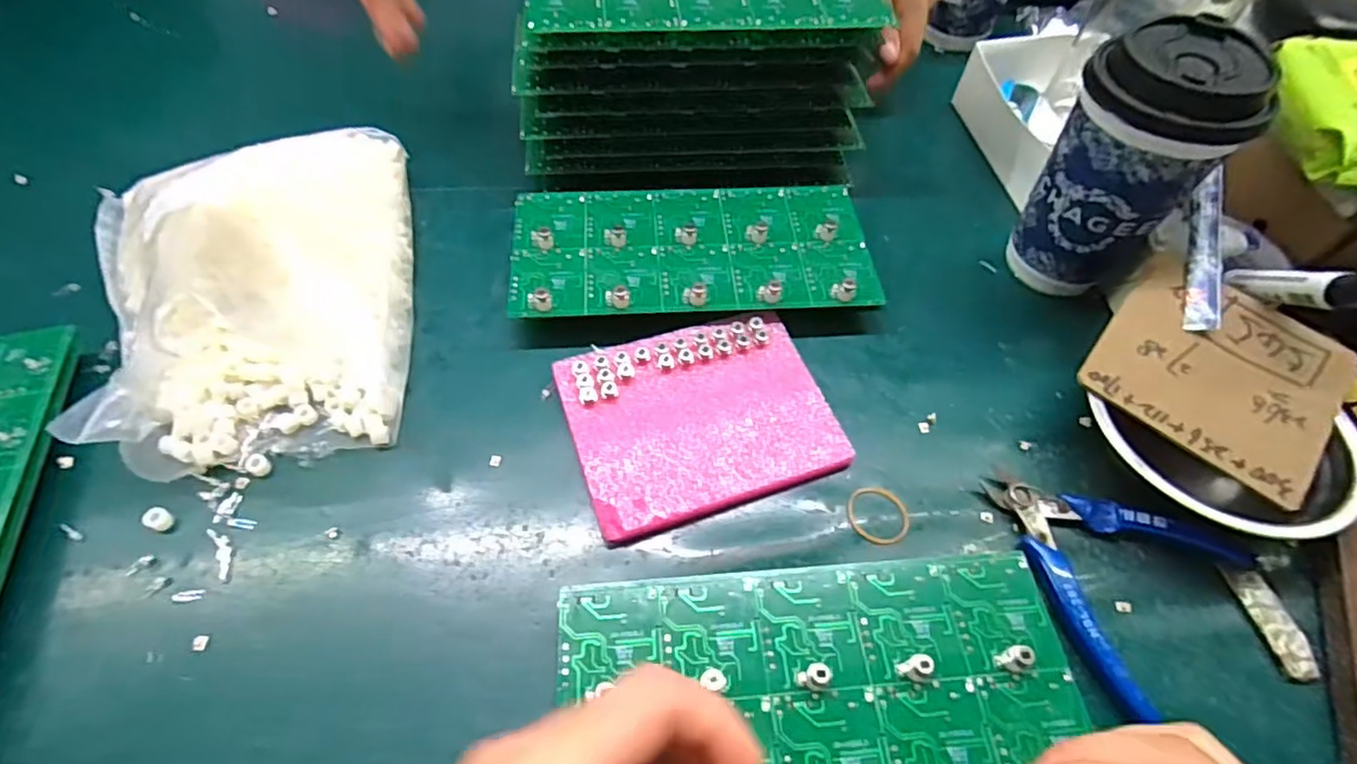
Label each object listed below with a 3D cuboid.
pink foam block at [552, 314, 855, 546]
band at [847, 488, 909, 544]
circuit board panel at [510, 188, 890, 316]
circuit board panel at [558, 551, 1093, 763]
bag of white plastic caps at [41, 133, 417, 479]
[{"bbox_3d":[0.012,0.019,0.348,0.137,0.019,0.107,-15,57,-12],"label":"pink foam block"},{"bbox_3d":[0.104,0.069,0.327,0.031,0.004,0.031,1,55,-1],"label":"band"},{"bbox_3d":[0.009,-0.088,0.400,0.221,0.011,0.105,-3,56,-5],"label":"circuit board panel"},{"bbox_3d":[0.062,0.132,0.270,0.219,0.010,0.106,-4,55,-4],"label":"circuit board panel"},{"bbox_3d":[-0.228,-0.072,0.354,0.127,0.095,0.218,-7,56,-7],"label":"bag of white plastic caps"}]

